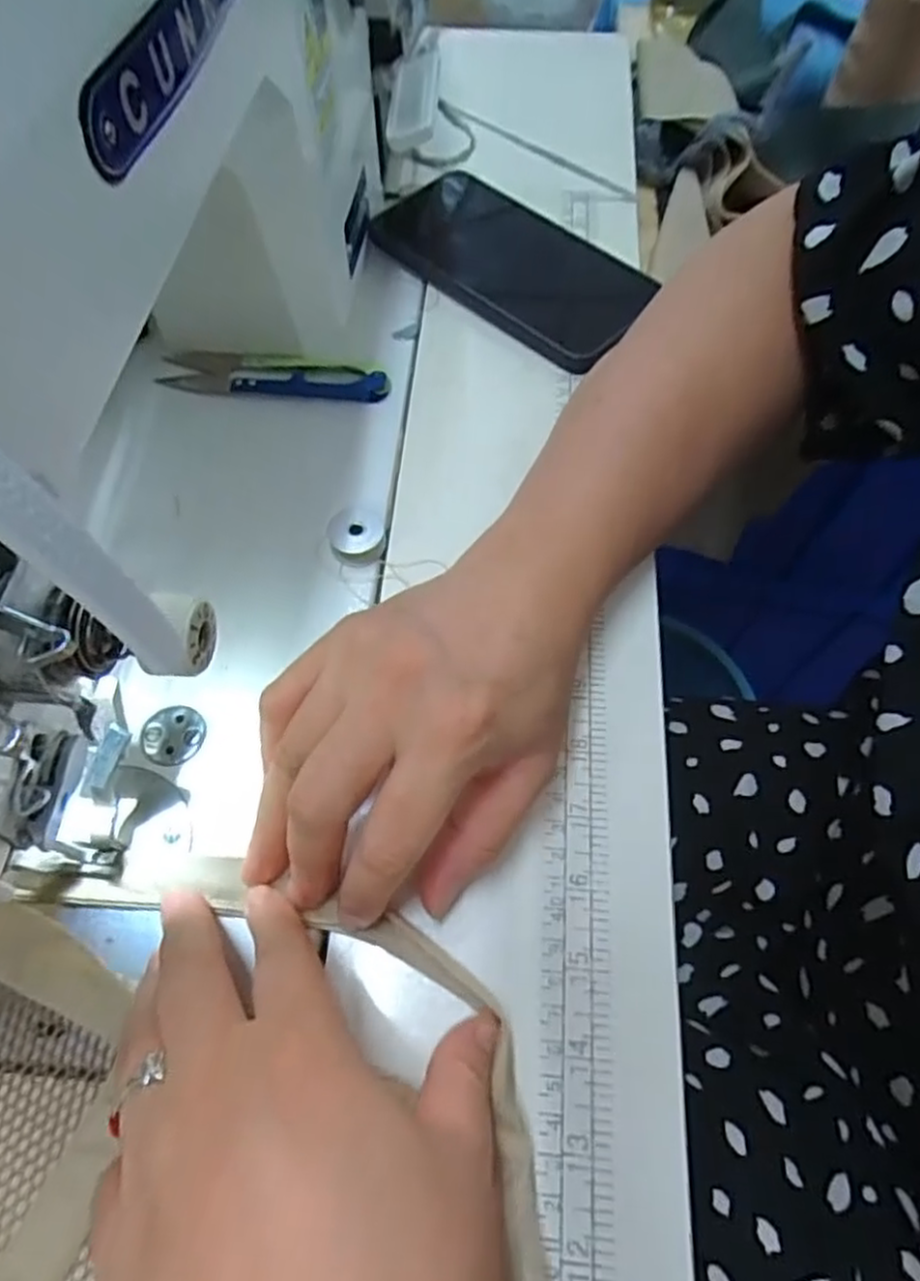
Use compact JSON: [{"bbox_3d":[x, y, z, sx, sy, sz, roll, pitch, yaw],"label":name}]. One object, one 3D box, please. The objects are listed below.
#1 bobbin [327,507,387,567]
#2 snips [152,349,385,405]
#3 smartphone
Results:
[{"bbox_3d":[-0.047,-0.047,0.318,0.025,0.011,0.027,0,62,0],"label":"bobbin"},{"bbox_3d":[-0.096,-0.140,0.367,0.118,0.008,0.028,5,63,3],"label":"snips"},{"bbox_3d":[0.029,-0.216,0.404,0.167,0.013,0.084,38,69,18],"label":"smartphone"}]

